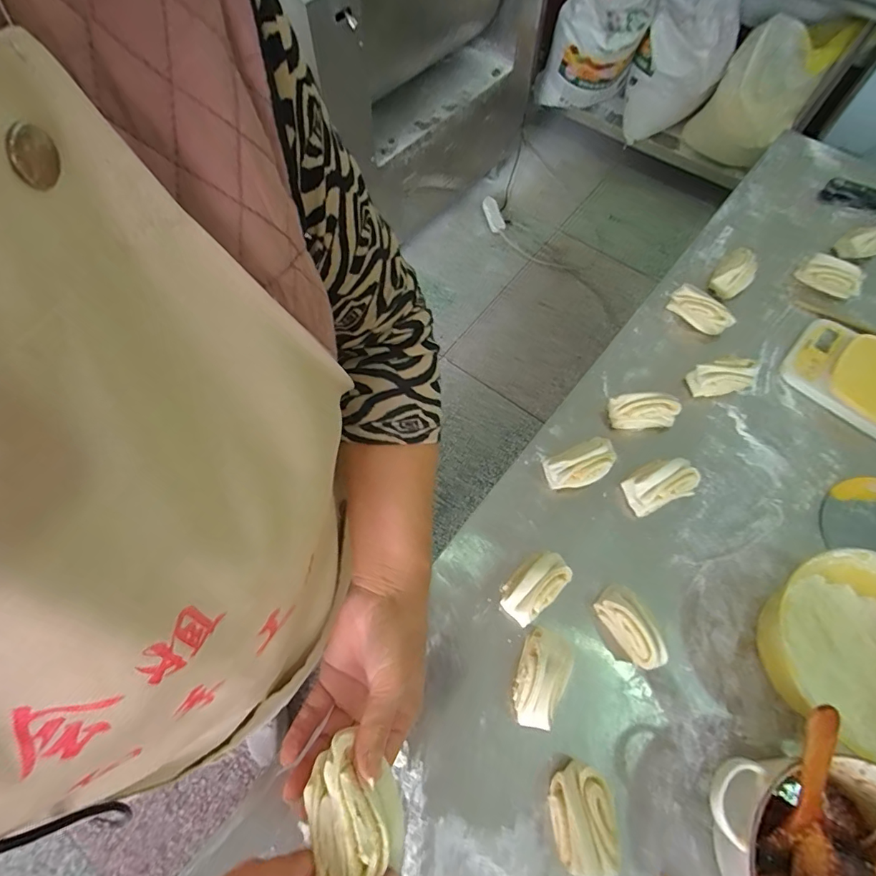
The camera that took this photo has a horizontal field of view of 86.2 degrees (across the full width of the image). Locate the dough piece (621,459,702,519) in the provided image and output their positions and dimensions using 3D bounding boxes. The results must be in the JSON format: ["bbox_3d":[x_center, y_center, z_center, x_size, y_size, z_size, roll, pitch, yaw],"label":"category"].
[{"bbox_3d":[0.293,0.059,0.615,0.093,0.045,0.058,-20,67,-10],"label":"dough piece"}]

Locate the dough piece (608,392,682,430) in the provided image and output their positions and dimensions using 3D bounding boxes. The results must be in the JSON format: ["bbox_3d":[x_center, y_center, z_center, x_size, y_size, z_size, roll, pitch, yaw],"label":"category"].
[{"bbox_3d":[0.288,-0.040,0.660,0.090,0.049,0.046,2,65,0],"label":"dough piece"}]

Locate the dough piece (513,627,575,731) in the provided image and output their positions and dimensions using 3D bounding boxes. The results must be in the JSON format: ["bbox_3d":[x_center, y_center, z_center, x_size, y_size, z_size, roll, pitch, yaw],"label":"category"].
[{"bbox_3d":[0.110,0.262,0.511,0.052,0.047,0.093,26,67,11],"label":"dough piece"}]

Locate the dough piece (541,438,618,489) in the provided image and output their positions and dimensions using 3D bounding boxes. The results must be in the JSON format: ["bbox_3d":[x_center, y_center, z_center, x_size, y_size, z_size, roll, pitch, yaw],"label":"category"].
[{"bbox_3d":[0.191,0.034,0.626,0.097,0.045,0.055,-20,67,-10],"label":"dough piece"}]

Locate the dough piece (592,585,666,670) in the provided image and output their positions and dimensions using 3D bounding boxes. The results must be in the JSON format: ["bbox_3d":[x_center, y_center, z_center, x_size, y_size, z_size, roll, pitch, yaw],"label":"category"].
[{"bbox_3d":[0.220,0.216,0.535,0.038,0.052,0.090,-27,69,-13],"label":"dough piece"}]

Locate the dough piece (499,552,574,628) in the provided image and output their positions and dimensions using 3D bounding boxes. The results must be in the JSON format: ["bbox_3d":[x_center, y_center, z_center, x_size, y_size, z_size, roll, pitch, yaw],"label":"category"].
[{"bbox_3d":[0.113,0.175,0.555,0.050,0.043,0.088,42,71,17],"label":"dough piece"}]

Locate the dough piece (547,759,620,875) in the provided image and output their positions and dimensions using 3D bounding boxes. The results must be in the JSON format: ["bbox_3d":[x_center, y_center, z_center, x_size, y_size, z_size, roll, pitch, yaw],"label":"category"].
[{"bbox_3d":[0.142,0.375,0.464,0.054,0.045,0.087,-3,65,-3],"label":"dough piece"}]

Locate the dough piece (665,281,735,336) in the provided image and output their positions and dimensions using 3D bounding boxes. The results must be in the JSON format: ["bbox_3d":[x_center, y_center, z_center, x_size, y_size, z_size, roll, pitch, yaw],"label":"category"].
[{"bbox_3d":[0.412,-0.201,0.736,0.033,0.048,0.095,-40,72,-18],"label":"dough piece"}]

